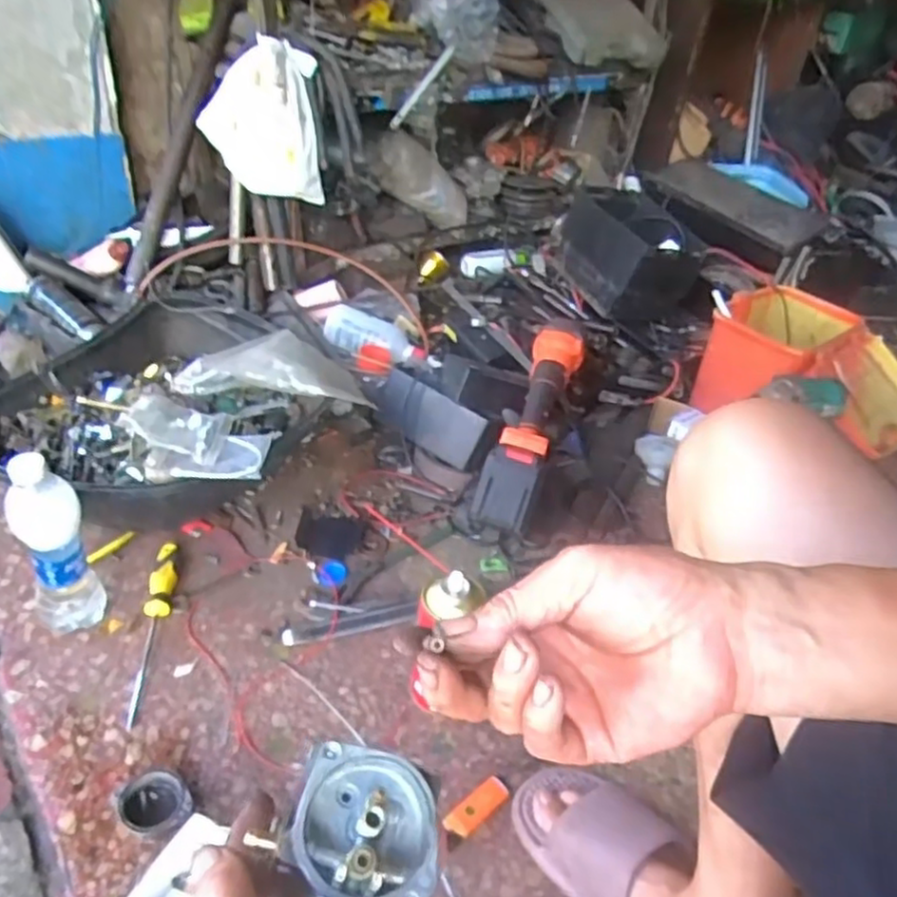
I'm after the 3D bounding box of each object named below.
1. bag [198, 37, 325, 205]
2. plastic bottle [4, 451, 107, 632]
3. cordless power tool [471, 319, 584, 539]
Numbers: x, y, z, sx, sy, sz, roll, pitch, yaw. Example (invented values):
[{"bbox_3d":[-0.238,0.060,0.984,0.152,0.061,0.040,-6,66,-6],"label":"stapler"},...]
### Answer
[{"bbox_3d":[-0.290,-0.498,1.060,0.186,0.200,0.076,-1,38,-9],"label":"bag"},{"bbox_3d":[-0.417,0.102,0.727,0.072,0.219,0.067,-29,50,-34],"label":"plastic bottle"},{"bbox_3d":[0.115,-0.040,0.939,0.078,0.121,0.315,15,39,11],"label":"cordless power tool"}]

